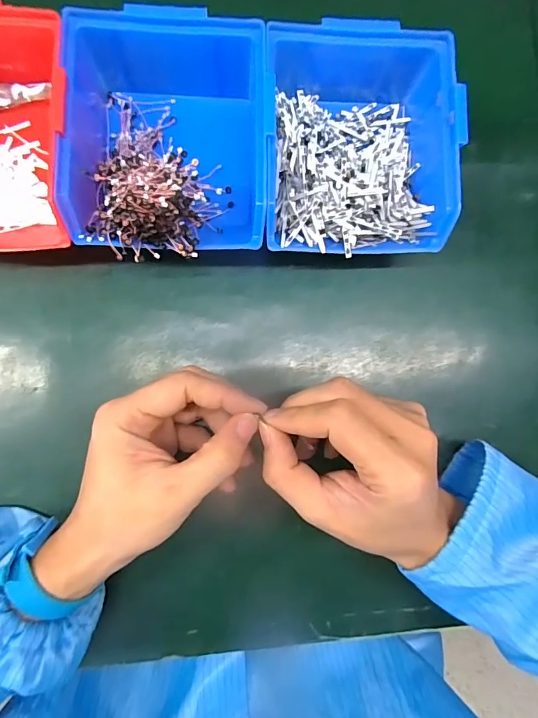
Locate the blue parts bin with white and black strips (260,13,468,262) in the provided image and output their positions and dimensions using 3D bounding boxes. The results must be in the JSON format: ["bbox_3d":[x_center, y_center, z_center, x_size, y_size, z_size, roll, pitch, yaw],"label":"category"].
[{"bbox_3d":[0.060,-0.146,0.291,0.127,0.063,0.147,0,88,-5],"label":"blue parts bin with white and black strips"}]

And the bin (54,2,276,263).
[{"bbox_3d":[-0.065,-0.139,0.277,0.123,0.067,0.146,1,88,-5],"label":"bin"}]

